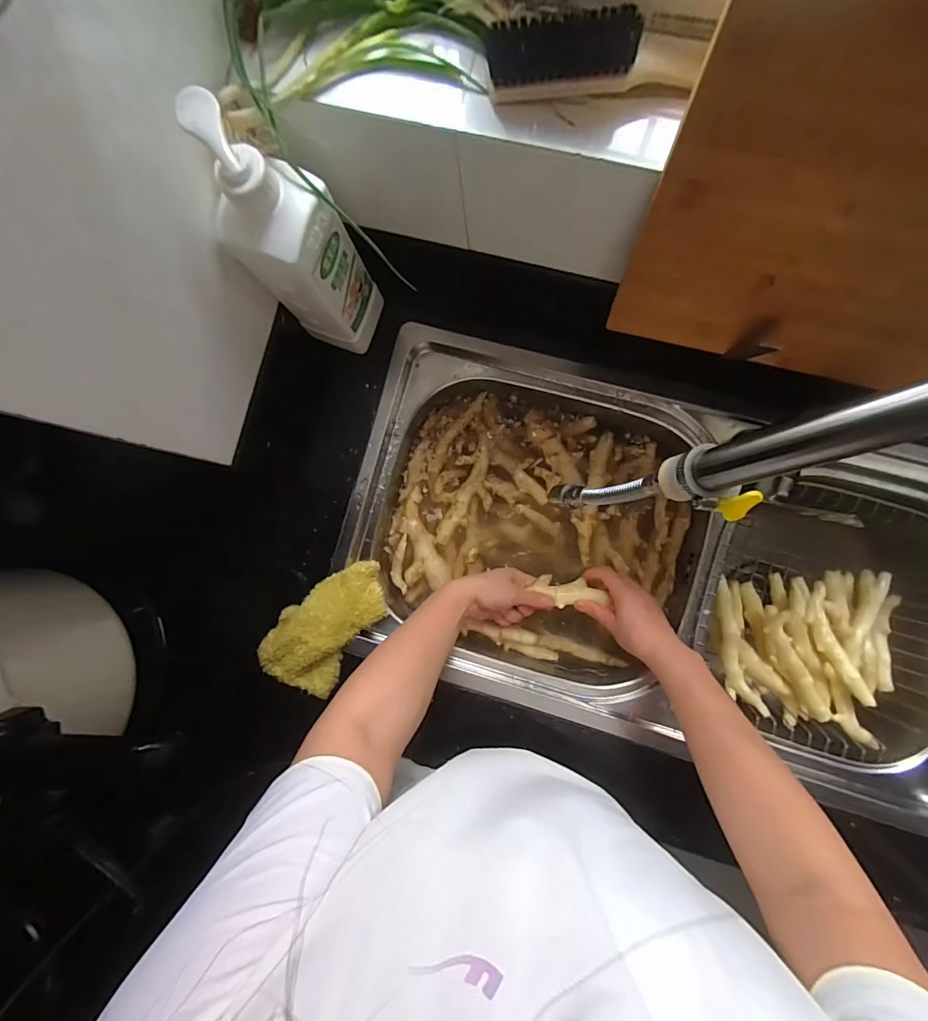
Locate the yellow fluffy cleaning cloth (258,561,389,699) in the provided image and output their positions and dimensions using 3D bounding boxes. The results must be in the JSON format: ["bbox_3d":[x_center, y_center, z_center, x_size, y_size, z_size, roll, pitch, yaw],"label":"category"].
[{"bbox_3d":[-0.163,0.134,0.539,0.095,0.042,0.164,35,91,5],"label":"yellow fluffy cleaning cloth"}]

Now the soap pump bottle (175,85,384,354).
[{"bbox_3d":[-0.159,-0.244,0.418,0.079,0.268,0.076,23,90,5],"label":"soap pump bottle"}]

